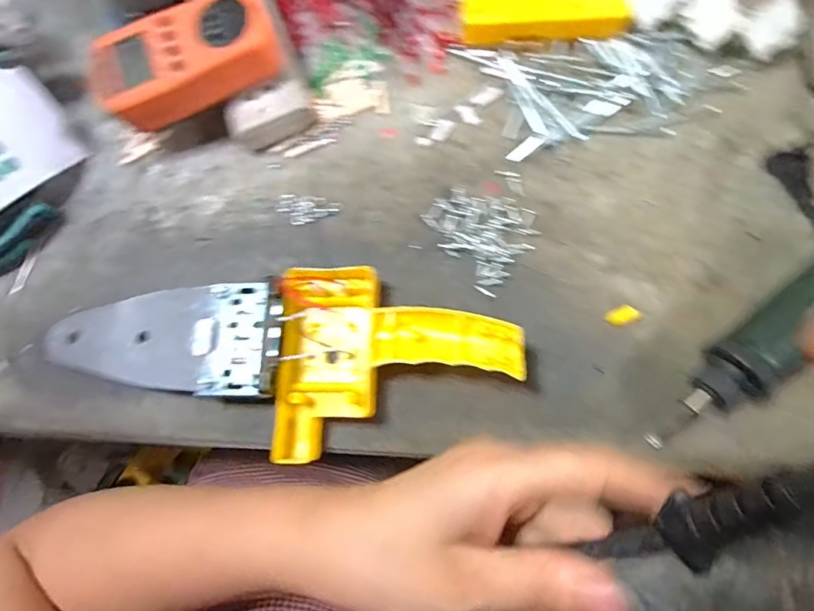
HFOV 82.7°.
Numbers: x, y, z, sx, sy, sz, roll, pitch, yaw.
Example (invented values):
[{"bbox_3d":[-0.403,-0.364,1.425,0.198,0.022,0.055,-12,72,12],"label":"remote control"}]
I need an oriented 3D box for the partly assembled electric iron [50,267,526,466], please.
[{"bbox_3d":[-0.079,0.039,0.307,0.297,0.040,0.123,-6,76,-1],"label":"partly assembled electric iron"}]

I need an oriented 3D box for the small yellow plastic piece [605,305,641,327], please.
[{"bbox_3d":[0.153,0.007,0.326,0.022,0.004,0.013,-27,77,-6],"label":"small yellow plastic piece"}]

